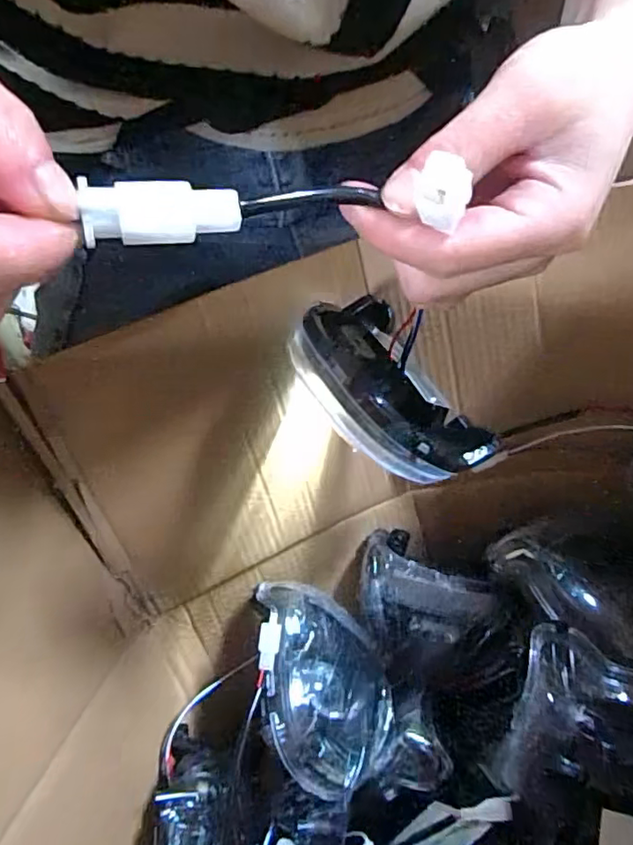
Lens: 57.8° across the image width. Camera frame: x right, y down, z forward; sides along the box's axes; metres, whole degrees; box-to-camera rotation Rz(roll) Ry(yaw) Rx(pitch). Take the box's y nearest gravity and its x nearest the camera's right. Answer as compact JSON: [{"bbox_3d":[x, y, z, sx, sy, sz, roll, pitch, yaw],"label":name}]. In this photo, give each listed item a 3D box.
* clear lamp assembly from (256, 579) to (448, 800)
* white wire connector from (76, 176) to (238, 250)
[{"bbox_3d":[0.016,0.200,0.417,0.092,0.089,0.188,-34,79,-8],"label":"clear lamp assembly"},{"bbox_3d":[-0.038,-0.052,0.142,0.038,0.006,0.013,-8,76,-19],"label":"white wire connector"}]

